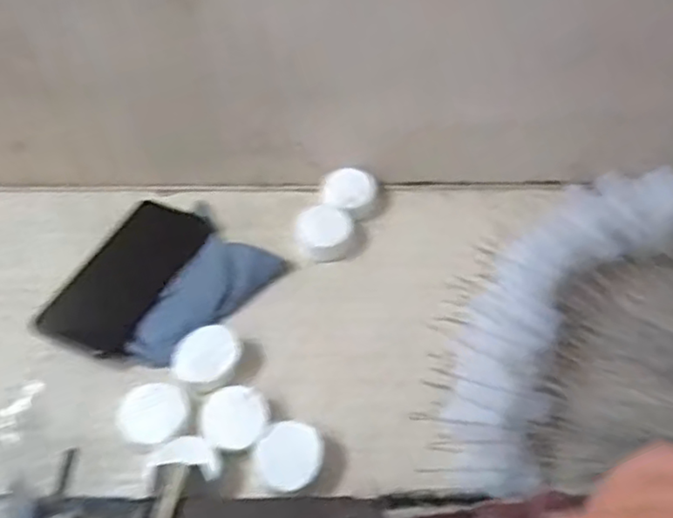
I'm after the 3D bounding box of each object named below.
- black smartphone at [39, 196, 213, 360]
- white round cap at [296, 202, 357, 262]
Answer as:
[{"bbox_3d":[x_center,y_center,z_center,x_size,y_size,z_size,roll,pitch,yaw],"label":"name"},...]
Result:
[{"bbox_3d":[-0.176,0.009,0.568,0.075,0.012,0.155,17,54,13],"label":"black smartphone"},{"bbox_3d":[-0.009,-0.025,0.593,0.050,0.016,0.054,0,52,0],"label":"white round cap"}]

